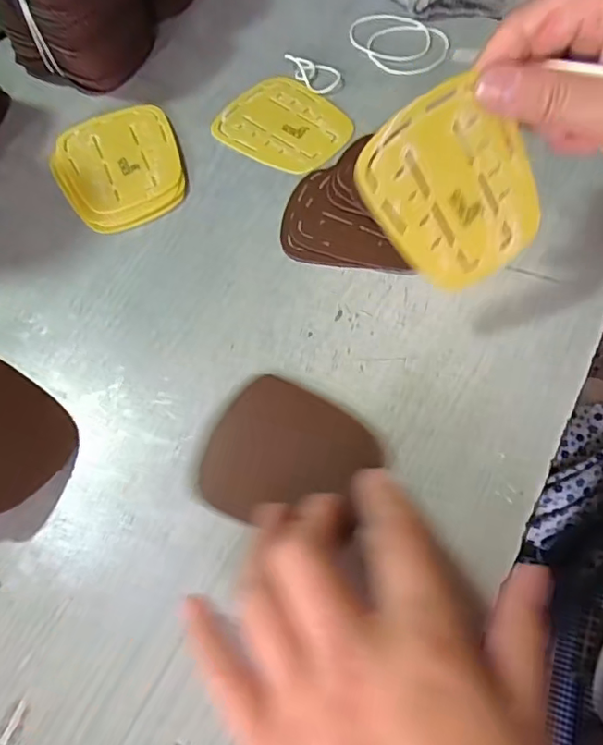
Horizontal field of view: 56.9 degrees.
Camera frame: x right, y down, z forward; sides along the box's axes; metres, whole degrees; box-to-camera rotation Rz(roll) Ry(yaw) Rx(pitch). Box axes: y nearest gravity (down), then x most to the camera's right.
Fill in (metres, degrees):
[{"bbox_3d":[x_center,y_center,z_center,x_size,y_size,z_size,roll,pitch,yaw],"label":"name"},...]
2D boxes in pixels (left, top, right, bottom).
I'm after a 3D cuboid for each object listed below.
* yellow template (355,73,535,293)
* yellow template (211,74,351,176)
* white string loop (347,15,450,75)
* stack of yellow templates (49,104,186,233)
[{"bbox_3d":[0.070,-0.082,0.254,0.070,0.084,0.004,-39,22,6],"label":"yellow template"},{"bbox_3d":[-0.010,-0.168,0.375,0.086,0.004,0.072,31,69,17],"label":"yellow template"},{"bbox_3d":[0.068,-0.240,0.402,0.075,0.004,0.055,25,67,15],"label":"white string loop"},{"bbox_3d":[-0.117,-0.132,0.357,0.077,0.006,0.095,-21,64,-7],"label":"stack of yellow templates"}]

